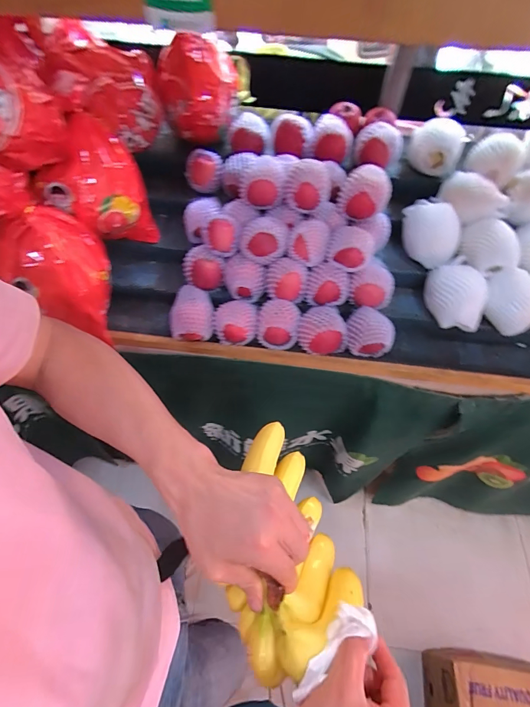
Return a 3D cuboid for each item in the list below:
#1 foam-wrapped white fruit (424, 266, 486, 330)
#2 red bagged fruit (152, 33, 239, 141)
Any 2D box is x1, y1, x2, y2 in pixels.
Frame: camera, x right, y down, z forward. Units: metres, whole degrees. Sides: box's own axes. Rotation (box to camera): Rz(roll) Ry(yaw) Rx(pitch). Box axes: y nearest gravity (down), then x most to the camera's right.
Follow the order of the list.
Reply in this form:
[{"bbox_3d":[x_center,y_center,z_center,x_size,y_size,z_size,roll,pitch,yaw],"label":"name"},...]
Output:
[{"bbox_3d":[0.329,-0.103,0.604,0.078,0.079,0.097,0,57,-3],"label":"foam-wrapped white fruit"},{"bbox_3d":[-0.126,-0.487,0.645,0.139,0.141,0.145,-5,57,-6],"label":"red bagged fruit"}]

